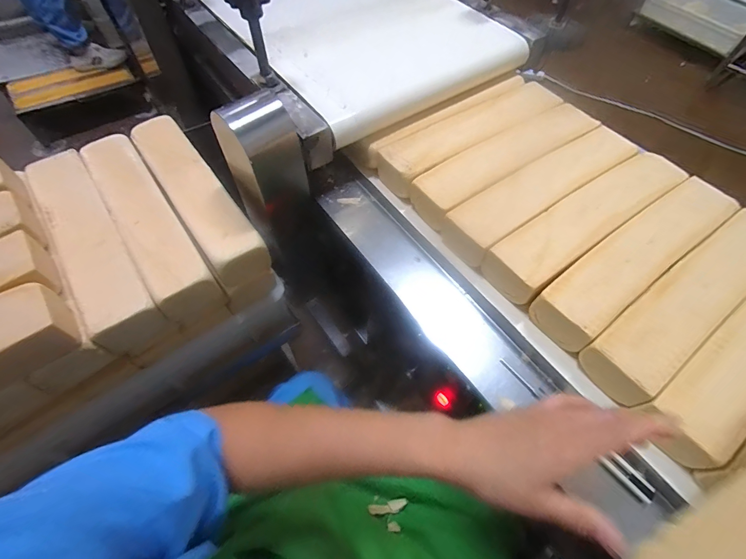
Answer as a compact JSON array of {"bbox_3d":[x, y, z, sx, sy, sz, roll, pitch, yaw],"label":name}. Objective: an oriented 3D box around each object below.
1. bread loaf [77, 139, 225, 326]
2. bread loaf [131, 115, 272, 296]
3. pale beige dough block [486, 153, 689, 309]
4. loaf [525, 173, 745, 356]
[{"bbox_3d":[-0.346,-0.084,0.585,0.078,0.098,0.359,-32,65,-19],"label":"bread loaf"},{"bbox_3d":[-0.286,-0.138,0.603,0.079,0.072,0.350,-32,65,-20],"label":"bread loaf"},{"bbox_3d":[0.311,-0.087,0.544,0.360,0.057,0.080,-31,64,-19],"label":"pale beige dough block"},{"bbox_3d":[0.360,-0.033,0.512,0.361,0.052,0.081,-32,64,-19],"label":"loaf"}]

